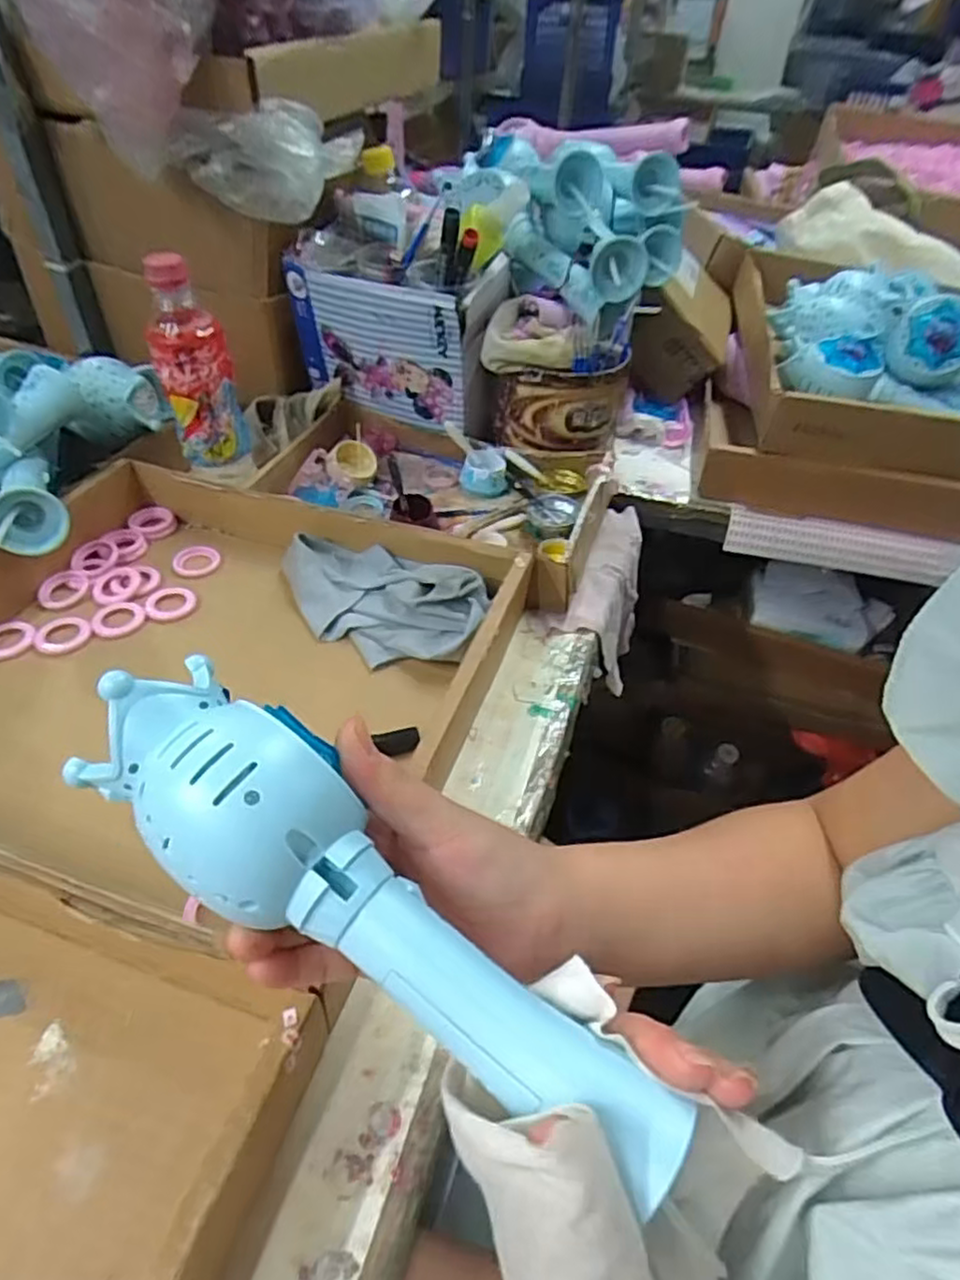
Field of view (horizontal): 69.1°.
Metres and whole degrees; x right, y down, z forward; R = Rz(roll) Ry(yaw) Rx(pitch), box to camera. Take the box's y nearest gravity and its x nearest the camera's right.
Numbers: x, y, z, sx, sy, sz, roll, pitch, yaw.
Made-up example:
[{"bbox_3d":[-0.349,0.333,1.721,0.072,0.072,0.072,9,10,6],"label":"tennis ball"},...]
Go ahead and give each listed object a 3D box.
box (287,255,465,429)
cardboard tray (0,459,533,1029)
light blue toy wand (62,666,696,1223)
[{"bbox_3d":[-0.099,-0.275,0.659,0.176,0.127,0.024,17,45,12],"label":"box"},{"bbox_3d":[-0.196,0.017,0.481,0.383,0.073,0.349,15,45,9],"label":"cardboard tray"},{"bbox_3d":[-0.038,0.086,0.230,0.224,0.042,0.061,36,51,8],"label":"light blue toy wand"}]

